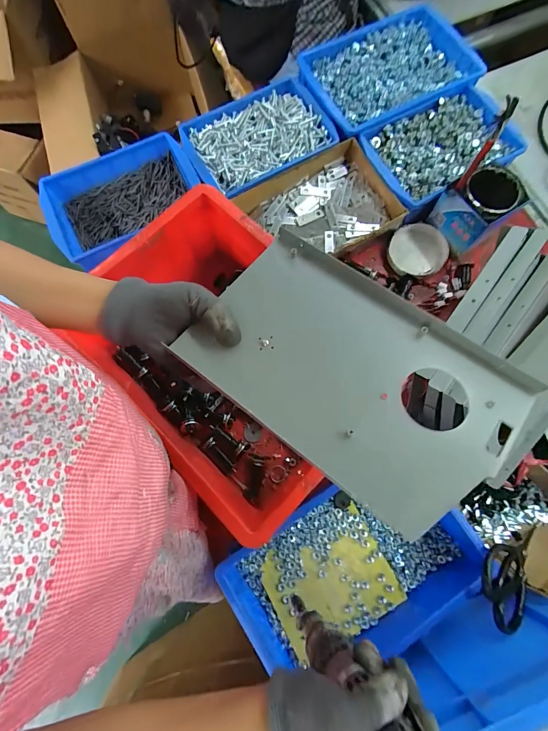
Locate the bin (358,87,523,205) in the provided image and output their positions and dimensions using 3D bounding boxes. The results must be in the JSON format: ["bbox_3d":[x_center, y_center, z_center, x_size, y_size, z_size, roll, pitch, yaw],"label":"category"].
[{"bbox_3d":[0.301,-0.394,0.606,0.263,0.069,0.178,-30,78,-6],"label":"bin"}]

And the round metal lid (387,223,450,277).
[{"bbox_3d":[0.252,-0.203,0.598,0.097,0.014,0.098,44,81,10],"label":"round metal lid"}]

